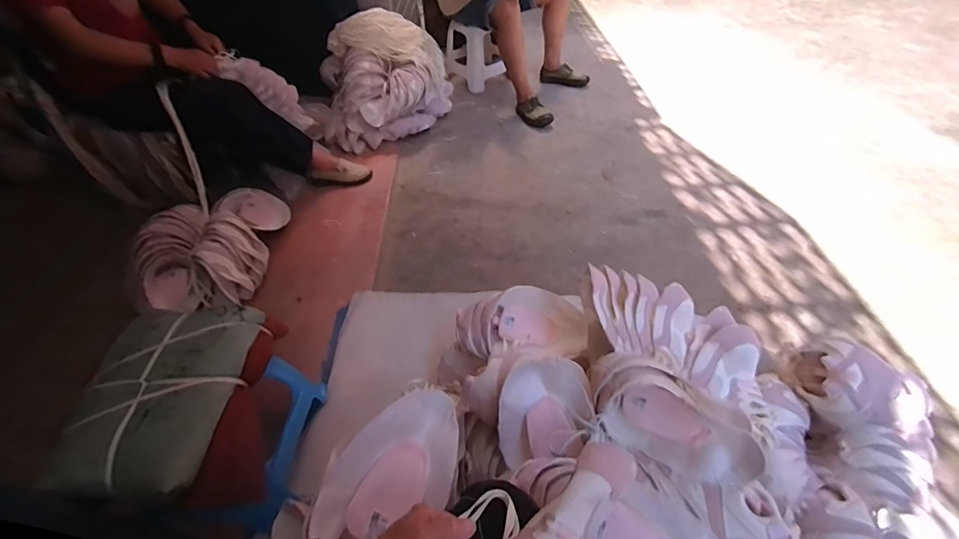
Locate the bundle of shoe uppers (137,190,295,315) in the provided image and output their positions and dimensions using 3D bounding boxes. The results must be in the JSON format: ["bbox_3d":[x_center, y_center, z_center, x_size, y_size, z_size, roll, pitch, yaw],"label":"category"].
[{"bbox_3d":[-0.831,-0.064,1.270,0.395,0.170,0.401,-2,48,6],"label":"bundle of shoe uppers"}]

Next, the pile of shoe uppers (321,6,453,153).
[{"bbox_3d":[-0.388,-0.774,1.689,0.553,0.405,0.340,-13,47,-8],"label":"pile of shoe uppers"}]

